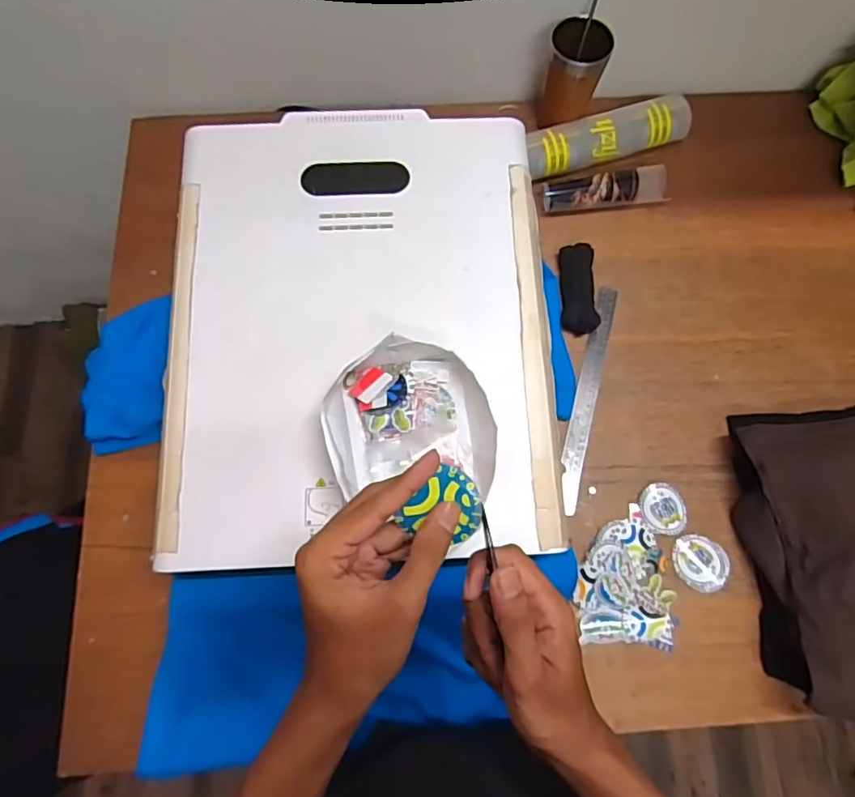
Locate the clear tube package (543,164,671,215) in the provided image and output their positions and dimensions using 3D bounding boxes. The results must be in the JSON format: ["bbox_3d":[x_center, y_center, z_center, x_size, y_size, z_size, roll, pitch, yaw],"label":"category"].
[{"bbox_3d":[0.258,-0.304,0.808,0.179,0.044,0.054,-8,75,-4],"label":"clear tube package"}]

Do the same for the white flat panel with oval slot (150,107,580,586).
[{"bbox_3d":[-0.073,-0.090,0.594,0.395,0.022,0.495,-2,74,-2],"label":"white flat panel with oval slot"}]

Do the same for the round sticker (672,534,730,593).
[{"bbox_3d":[0.338,0.202,0.682,0.068,0.010,0.065,0,74,-2],"label":"round sticker"}]

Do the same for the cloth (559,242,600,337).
[{"bbox_3d":[0.212,-0.154,0.772,0.048,0.030,0.122,0,74,-2],"label":"cloth"}]

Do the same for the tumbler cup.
[{"bbox_3d":[0.205,-0.458,0.795,0.081,0.124,0.075,0,74,-2],"label":"tumbler cup"}]

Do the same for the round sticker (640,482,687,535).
[{"bbox_3d":[0.299,0.140,0.703,0.056,0.006,0.059,0,74,-2],"label":"round sticker"}]

